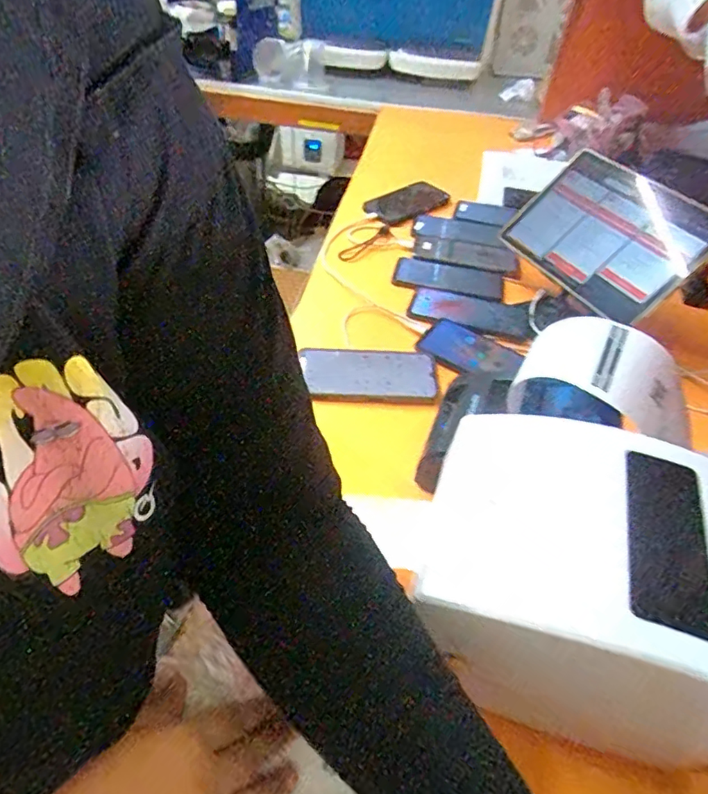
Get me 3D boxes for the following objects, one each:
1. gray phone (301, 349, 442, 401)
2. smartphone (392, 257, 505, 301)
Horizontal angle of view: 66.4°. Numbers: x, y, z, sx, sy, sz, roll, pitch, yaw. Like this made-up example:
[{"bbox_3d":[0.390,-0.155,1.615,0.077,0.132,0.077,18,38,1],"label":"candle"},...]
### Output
[{"bbox_3d":[0.019,-0.029,0.653,0.160,0.010,0.072,5,56,-2],"label":"gray phone"},{"bbox_3d":[0.143,-0.179,0.815,0.164,0.014,0.067,13,45,7],"label":"smartphone"}]

